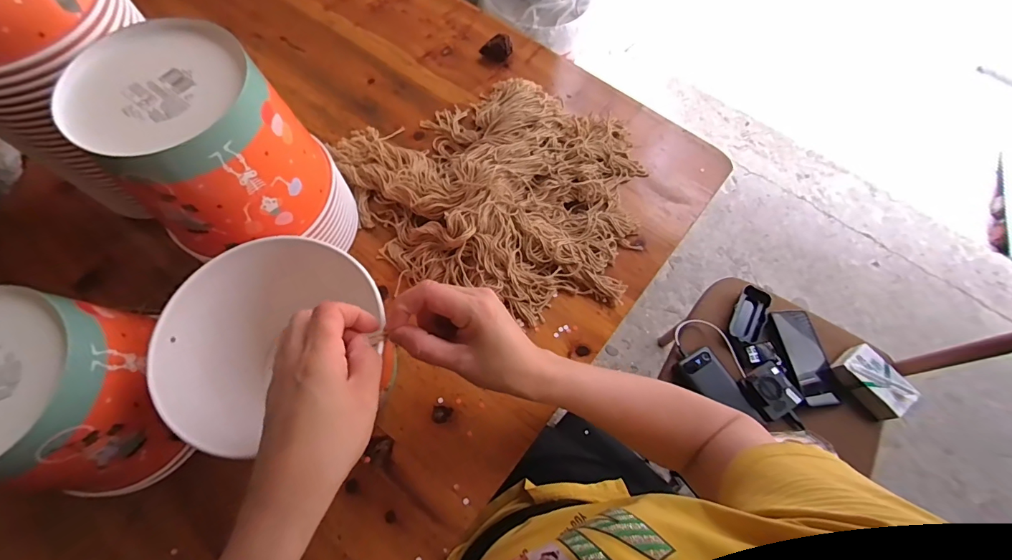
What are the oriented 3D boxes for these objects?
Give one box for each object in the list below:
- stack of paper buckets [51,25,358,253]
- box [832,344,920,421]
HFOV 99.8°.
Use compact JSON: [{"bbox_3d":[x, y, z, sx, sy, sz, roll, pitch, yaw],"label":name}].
[{"bbox_3d":[-0.245,-0.100,0.401,0.137,0.206,0.137,43,72,14],"label":"stack of paper buckets"},{"bbox_3d":[0.620,0.171,0.717,0.073,0.032,0.113,-29,71,-14],"label":"box"}]

